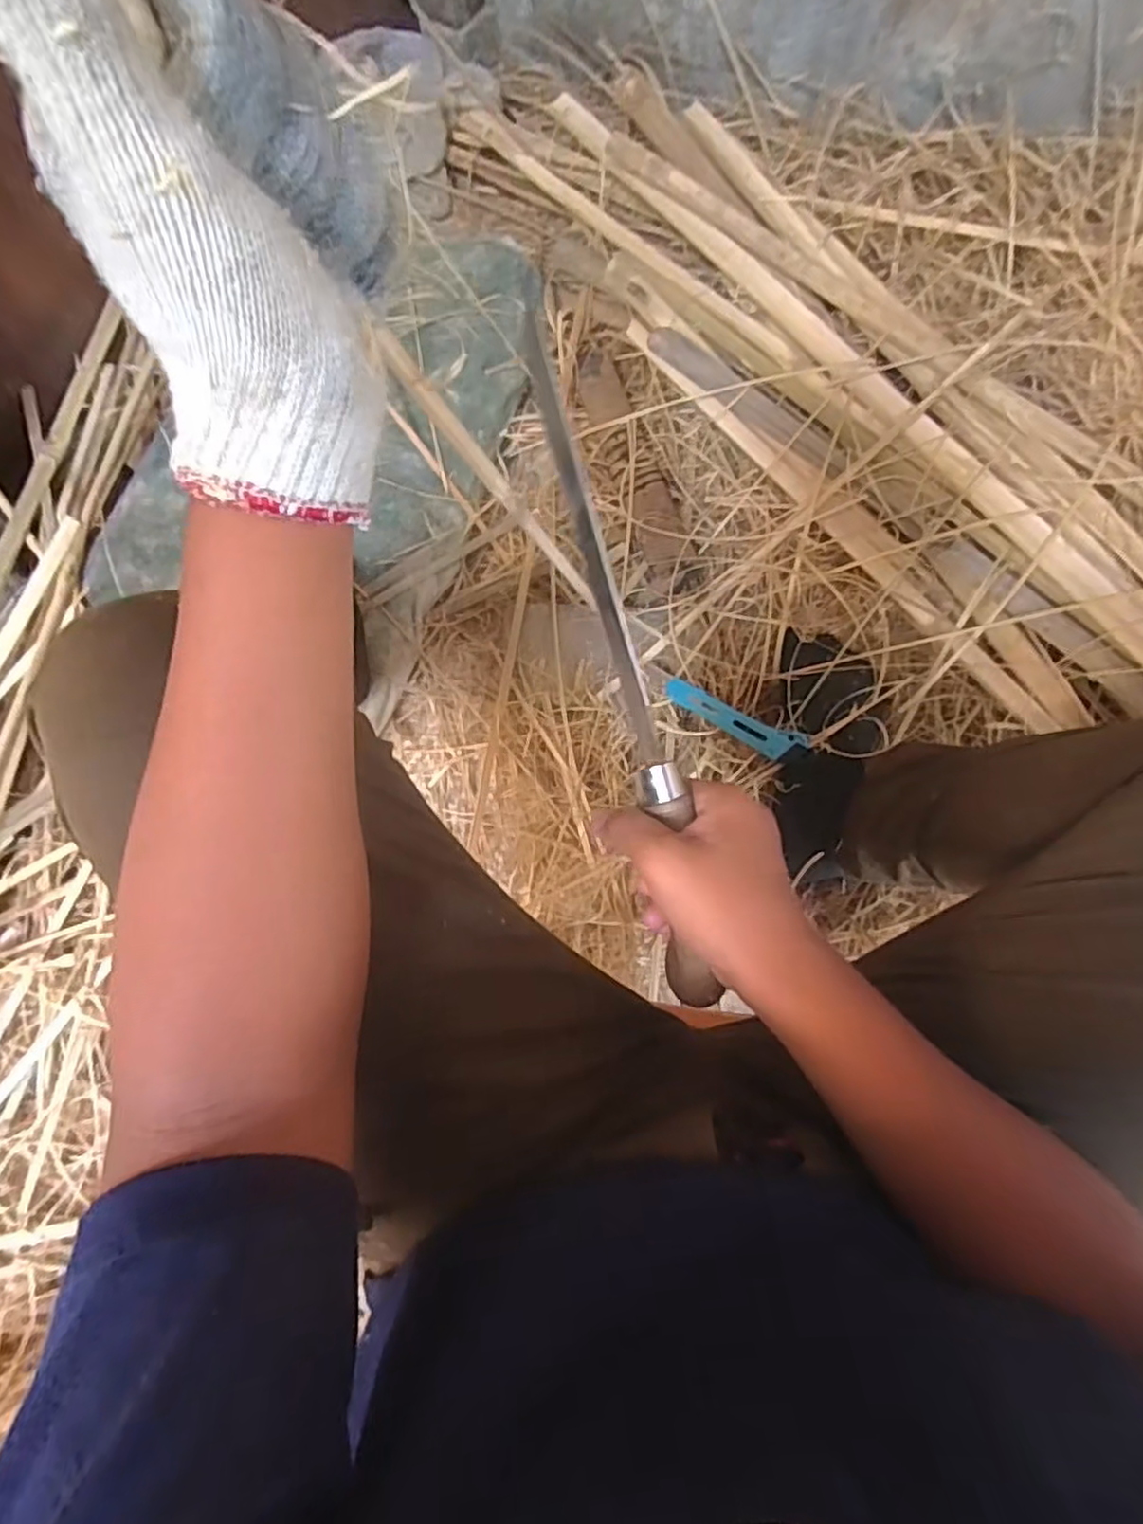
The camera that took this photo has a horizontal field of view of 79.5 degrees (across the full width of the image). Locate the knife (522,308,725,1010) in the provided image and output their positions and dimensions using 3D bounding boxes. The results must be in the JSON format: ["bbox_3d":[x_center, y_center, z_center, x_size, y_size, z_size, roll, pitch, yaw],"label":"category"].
[{"bbox_3d":[0.027,-0.052,0.368,0.027,0.042,0.373,-14,89,0],"label":"knife"}]

